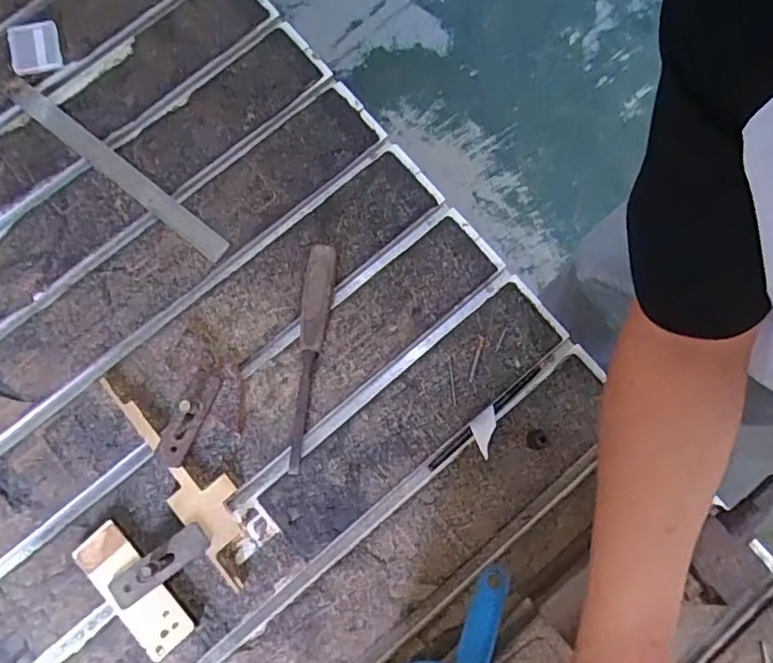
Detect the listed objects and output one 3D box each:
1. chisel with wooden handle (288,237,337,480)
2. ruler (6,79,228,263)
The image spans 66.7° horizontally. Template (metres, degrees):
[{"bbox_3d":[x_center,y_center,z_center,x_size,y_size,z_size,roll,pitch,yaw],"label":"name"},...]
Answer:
[{"bbox_3d":[-0.077,0.025,0.602,0.028,0.024,0.229,5,80,0],"label":"chisel with wooden handle"},{"bbox_3d":[-0.300,-0.181,0.649,0.310,0.005,0.027,38,82,6],"label":"ruler"}]

